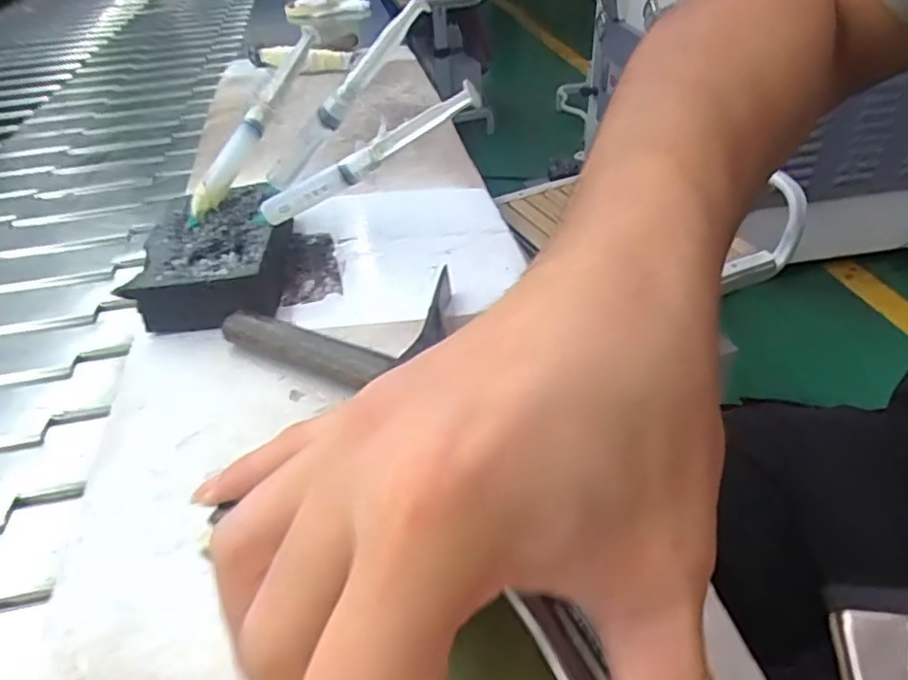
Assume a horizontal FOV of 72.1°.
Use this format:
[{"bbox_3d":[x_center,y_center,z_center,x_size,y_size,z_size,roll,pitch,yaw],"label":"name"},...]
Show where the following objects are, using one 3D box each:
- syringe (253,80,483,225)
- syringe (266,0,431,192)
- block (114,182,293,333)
[{"bbox_3d":[-0.057,-0.106,0.373,0.167,0.017,0.020,-22,32,25],"label":"syringe"},{"bbox_3d":[-0.073,-0.148,0.391,0.164,0.015,0.027,-37,23,34],"label":"syringe"},{"bbox_3d":[-0.152,-0.055,0.405,0.080,0.033,0.132,-7,39,-4],"label":"block"}]

